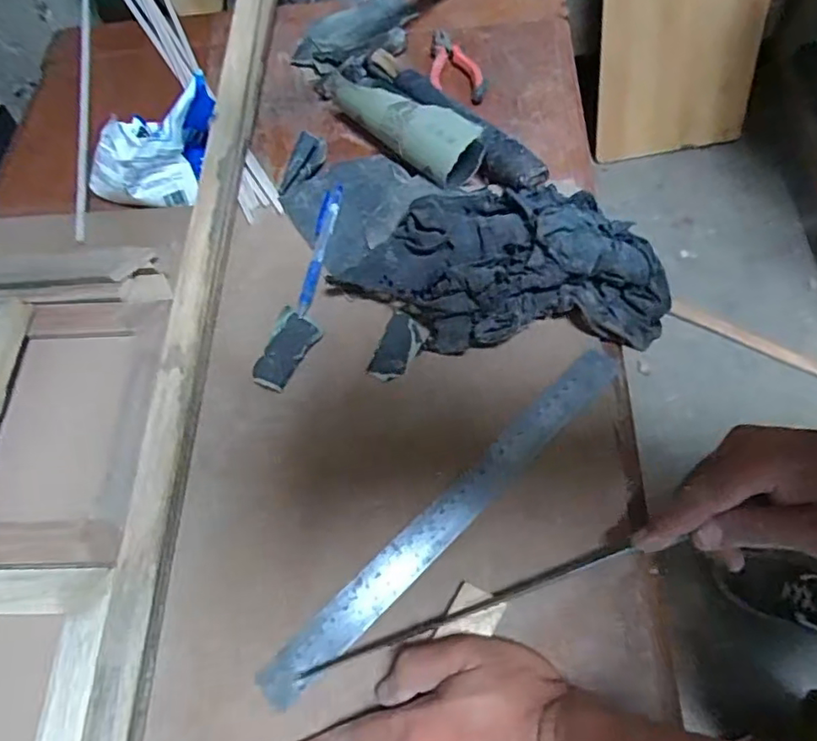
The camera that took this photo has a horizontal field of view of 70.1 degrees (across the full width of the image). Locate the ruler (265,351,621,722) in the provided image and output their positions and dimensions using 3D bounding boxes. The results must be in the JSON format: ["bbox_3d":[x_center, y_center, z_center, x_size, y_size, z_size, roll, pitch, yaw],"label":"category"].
[{"bbox_3d":[0.031,0.095,0.398,0.321,0.004,0.027,-41,64,-14],"label":"ruler"}]

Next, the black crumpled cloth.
[{"bbox_3d":[0.073,-0.088,0.455,0.256,0.051,0.137,-6,63,4],"label":"black crumpled cloth"}]

